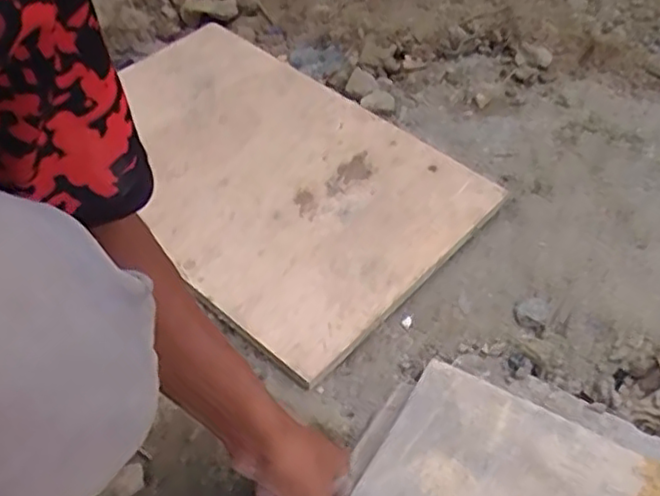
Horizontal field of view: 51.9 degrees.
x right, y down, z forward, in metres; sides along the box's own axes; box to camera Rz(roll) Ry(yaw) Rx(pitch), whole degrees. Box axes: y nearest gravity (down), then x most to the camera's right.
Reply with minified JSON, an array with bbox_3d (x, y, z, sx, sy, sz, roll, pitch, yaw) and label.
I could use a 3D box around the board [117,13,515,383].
[{"bbox_3d":[-0.095,-0.105,0.834,0.519,0.036,0.339,36,61,28],"label":"board"}]

